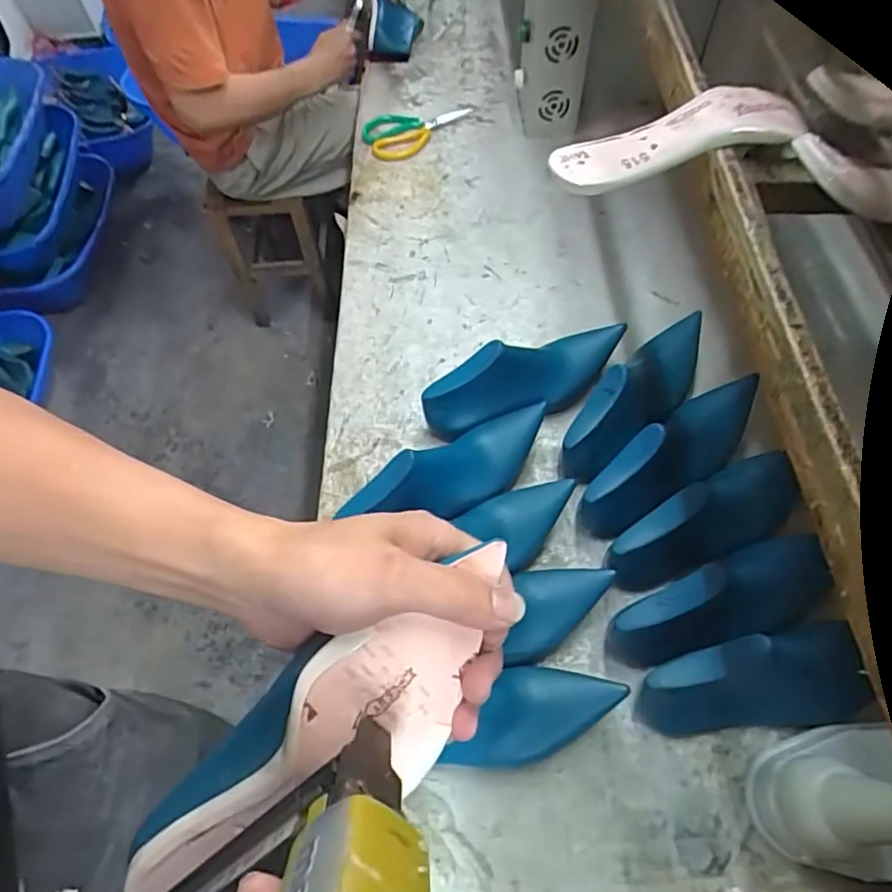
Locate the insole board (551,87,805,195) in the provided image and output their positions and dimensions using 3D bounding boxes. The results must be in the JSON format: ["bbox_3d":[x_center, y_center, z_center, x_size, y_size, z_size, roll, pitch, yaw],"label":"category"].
[{"bbox_3d":[0.166,-0.228,0.430,0.191,0.027,0.059,-14,60,-7],"label":"insole board"}]

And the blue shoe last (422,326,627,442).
[{"bbox_3d":[0.101,-0.079,0.682,0.258,0.091,0.067,-25,62,-13],"label":"blue shoe last"}]

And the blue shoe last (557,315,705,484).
[{"bbox_3d":[0.225,-0.067,0.656,0.069,0.085,0.271,35,66,20],"label":"blue shoe last"}]

